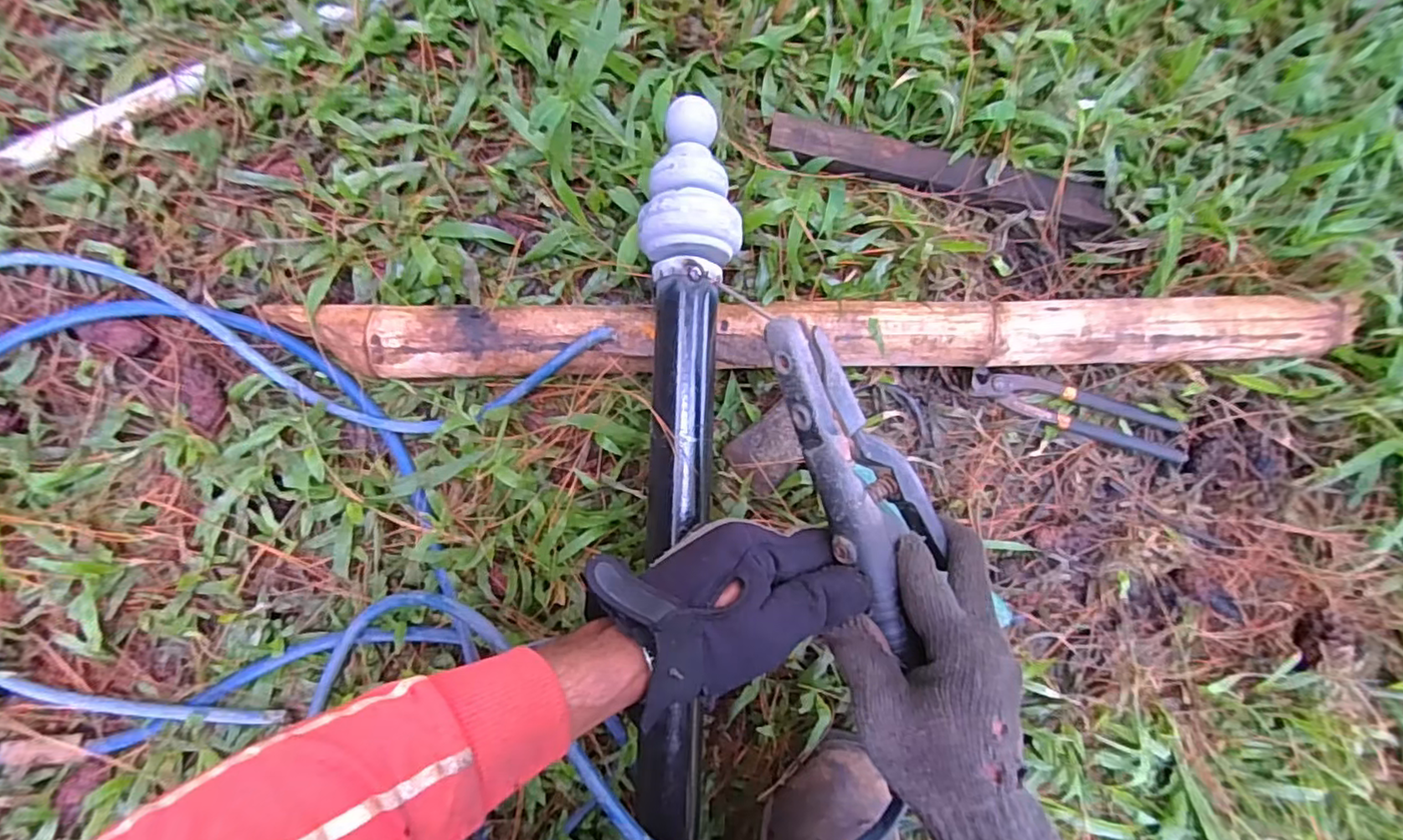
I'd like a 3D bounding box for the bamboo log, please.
[{"bbox_3d":[0.117,-0.071,0.519,0.915,0.051,0.063,-2,88,-7],"label":"bamboo log"}]

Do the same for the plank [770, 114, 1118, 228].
[{"bbox_3d":[0.219,-0.222,0.552,0.314,0.013,0.036,11,84,-2],"label":"plank"}]

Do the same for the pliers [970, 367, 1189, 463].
[{"bbox_3d":[0.348,-0.008,0.570,0.210,0.013,0.039,16,84,-1],"label":"pliers"}]

